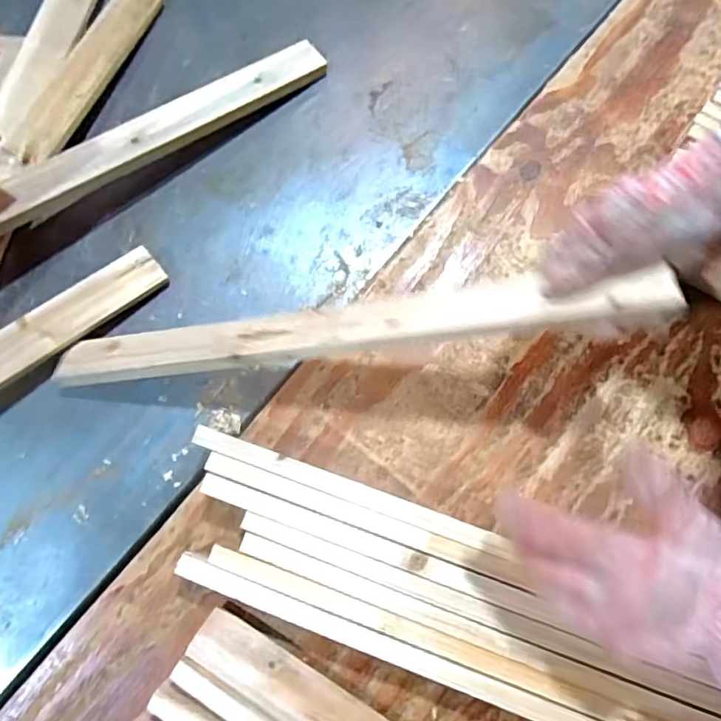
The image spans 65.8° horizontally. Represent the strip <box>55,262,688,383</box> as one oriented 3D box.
[{"bbox_3d":[-0.024,-0.024,0.427,0.476,0.017,0.043,-6,73,16],"label":"strip"}]

